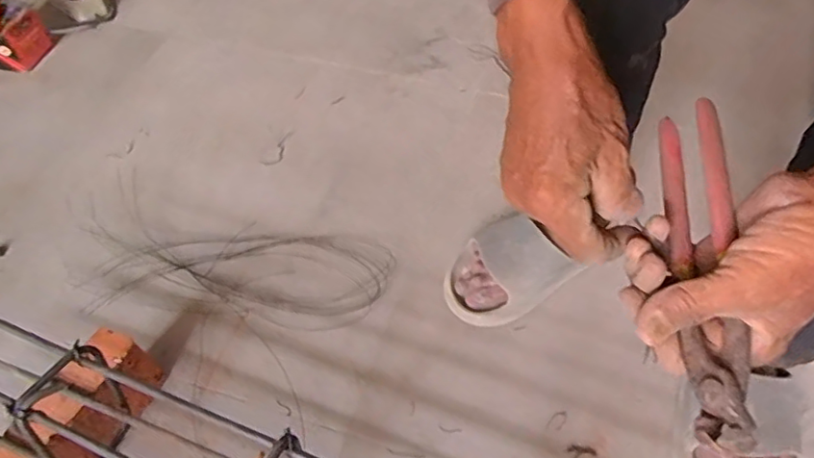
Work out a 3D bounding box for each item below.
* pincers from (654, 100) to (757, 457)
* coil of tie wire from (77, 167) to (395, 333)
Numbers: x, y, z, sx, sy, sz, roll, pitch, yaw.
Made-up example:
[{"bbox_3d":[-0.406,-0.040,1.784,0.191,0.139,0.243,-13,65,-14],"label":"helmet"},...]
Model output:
[{"bbox_3d":[0.171,0.014,0.337,0.027,0.035,0.219,6,58,7],"label":"pincers"},{"bbox_3d":[-0.249,0.041,0.768,0.439,0.034,0.200,13,56,12],"label":"coil of tie wire"}]

